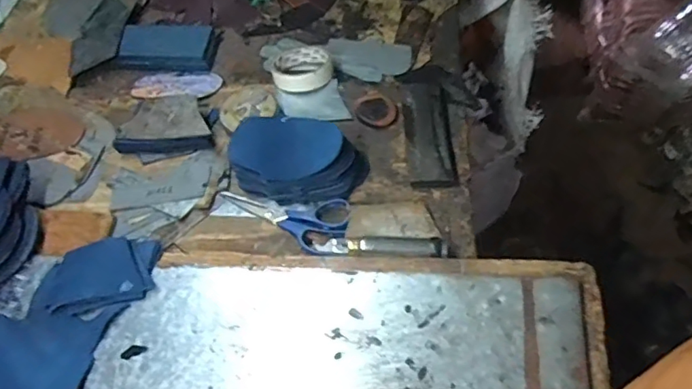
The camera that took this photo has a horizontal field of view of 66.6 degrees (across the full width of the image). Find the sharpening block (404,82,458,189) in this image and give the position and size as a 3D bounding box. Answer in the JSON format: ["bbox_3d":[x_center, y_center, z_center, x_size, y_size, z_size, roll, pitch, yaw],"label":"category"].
[{"bbox_3d":[0.103,-0.082,0.664,0.053,0.022,0.159,-2,63,1],"label":"sharpening block"}]

